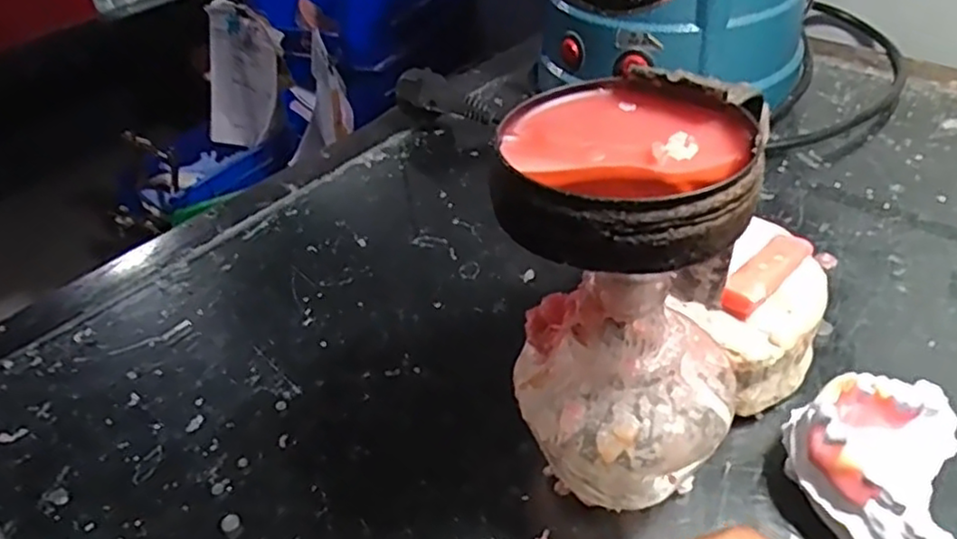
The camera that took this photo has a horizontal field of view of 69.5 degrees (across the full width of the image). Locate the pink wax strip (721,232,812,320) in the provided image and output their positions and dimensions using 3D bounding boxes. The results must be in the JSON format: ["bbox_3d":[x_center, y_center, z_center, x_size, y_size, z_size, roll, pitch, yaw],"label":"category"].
[{"bbox_3d":[0.117,0.002,0.279,0.048,0.013,0.014,-35,48,-29],"label":"pink wax strip"}]

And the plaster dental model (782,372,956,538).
[{"bbox_3d":[0.138,0.066,0.240,0.053,0.044,0.069,22,50,30],"label":"plaster dental model"}]

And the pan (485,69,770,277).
[{"bbox_3d":[0.043,-0.034,0.198,0.072,0.020,0.083,10,44,18],"label":"pan"}]

